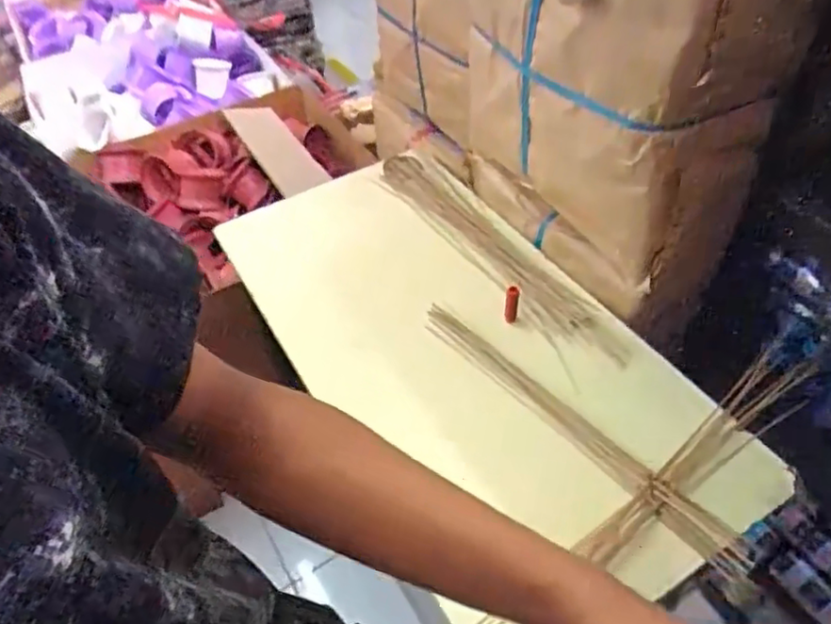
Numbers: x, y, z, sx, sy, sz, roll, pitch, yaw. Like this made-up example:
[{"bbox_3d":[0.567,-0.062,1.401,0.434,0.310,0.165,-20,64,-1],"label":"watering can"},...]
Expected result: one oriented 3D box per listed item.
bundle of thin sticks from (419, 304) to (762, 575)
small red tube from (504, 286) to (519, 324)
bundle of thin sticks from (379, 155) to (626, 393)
[{"bbox_3d":[0.176,0.121,0.734,0.049,0.025,0.464,-35,54,-25],"label":"bundle of thin sticks"},{"bbox_3d":[0.128,-0.010,0.829,0.016,0.057,0.013,1,48,6],"label":"small red tube"},{"bbox_3d":[0.108,-0.102,0.943,0.104,0.024,0.542,-25,51,-17],"label":"bundle of thin sticks"}]

